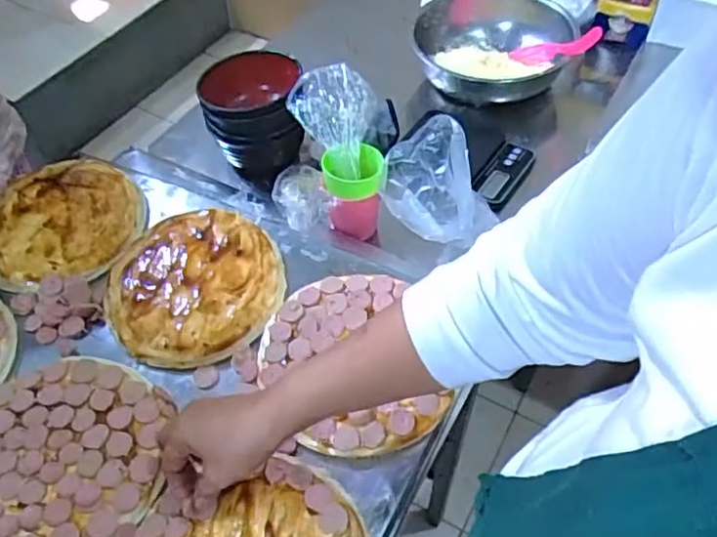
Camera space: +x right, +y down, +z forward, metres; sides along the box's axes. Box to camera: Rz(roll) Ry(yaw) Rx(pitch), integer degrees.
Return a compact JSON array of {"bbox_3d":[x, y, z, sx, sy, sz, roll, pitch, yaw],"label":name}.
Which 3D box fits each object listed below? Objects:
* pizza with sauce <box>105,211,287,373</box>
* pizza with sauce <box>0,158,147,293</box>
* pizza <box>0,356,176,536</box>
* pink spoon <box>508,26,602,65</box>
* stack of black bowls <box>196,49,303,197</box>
[{"bbox_3d":[-0.178,0.016,0.687,0.189,0.022,0.178,0,58,0],"label":"pizza with sauce"},{"bbox_3d":[-0.359,-0.062,0.762,0.189,0.022,0.191,-11,59,-7],"label":"pizza with sauce"},{"bbox_3d":[-0.279,0.172,0.582,0.189,0.020,0.191,0,58,0],"label":"pizza"},{"bbox_3d":[0.302,-0.331,0.948,0.035,0.038,0.140,-47,29,-25],"label":"pink spoon"},{"bbox_3d":[-0.143,-0.213,0.885,0.136,0.121,0.167,-13,59,-8],"label":"stack of black bowls"}]

